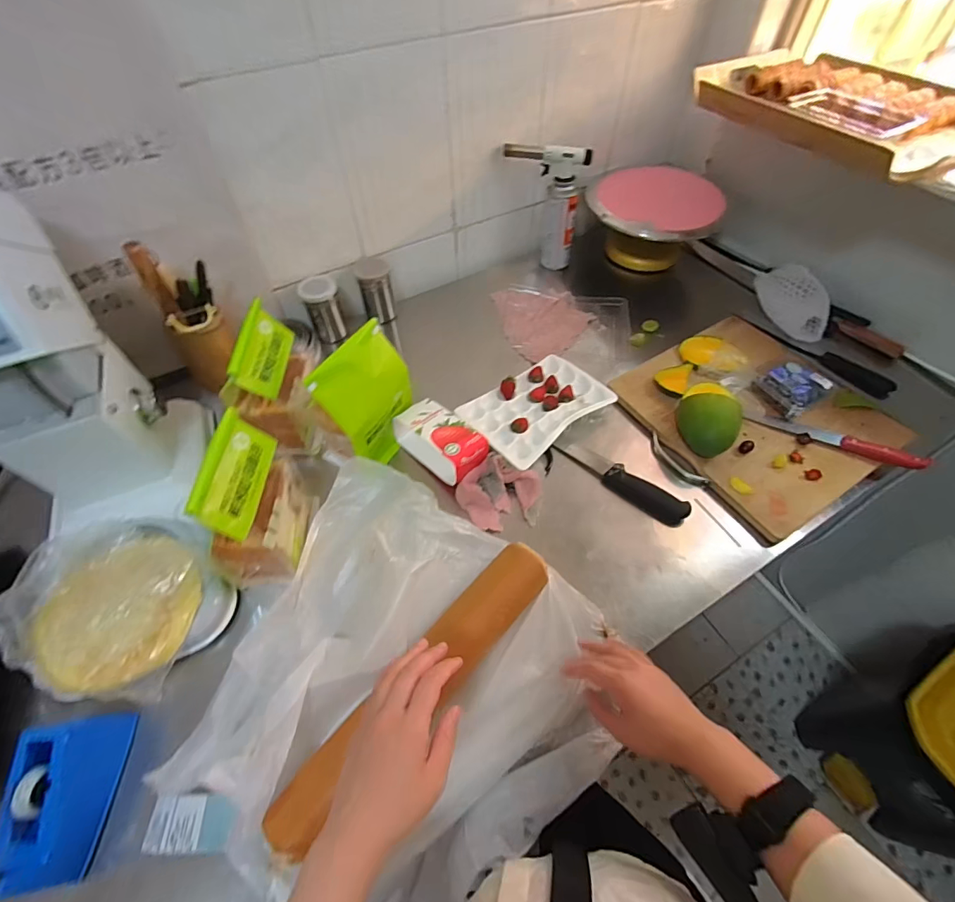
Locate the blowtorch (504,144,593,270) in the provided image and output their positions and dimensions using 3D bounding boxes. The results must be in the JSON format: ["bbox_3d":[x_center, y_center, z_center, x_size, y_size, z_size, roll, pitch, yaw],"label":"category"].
[{"bbox_3d":[0.138,-0.510,0.924,0.151,0.228,0.073,21,58,15],"label":"blowtorch"}]

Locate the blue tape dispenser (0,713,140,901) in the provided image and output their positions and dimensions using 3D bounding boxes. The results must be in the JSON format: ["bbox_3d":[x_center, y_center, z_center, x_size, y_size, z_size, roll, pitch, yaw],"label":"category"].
[{"bbox_3d":[-0.417,0.343,0.440,0.058,0.083,0.145,-4,55,-2],"label":"blue tape dispenser"}]

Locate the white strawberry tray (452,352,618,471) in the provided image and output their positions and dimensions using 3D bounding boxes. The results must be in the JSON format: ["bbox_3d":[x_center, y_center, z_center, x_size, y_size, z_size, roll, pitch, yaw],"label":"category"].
[{"bbox_3d":[0.100,-0.077,0.725,0.233,0.023,0.151,-34,61,-21],"label":"white strawberry tray"}]

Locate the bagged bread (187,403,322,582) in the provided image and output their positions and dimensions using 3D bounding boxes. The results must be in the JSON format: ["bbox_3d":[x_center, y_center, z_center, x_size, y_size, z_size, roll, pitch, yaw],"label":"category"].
[{"bbox_3d":[-0.278,0.065,0.552,0.083,0.198,0.140,1,55,2],"label":"bagged bread"}]

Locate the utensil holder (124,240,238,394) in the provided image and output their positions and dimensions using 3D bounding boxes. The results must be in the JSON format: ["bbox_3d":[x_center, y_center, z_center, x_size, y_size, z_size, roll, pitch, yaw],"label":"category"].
[{"bbox_3d":[-0.467,-0.223,0.719,0.104,0.253,0.078,-33,61,-20],"label":"utensil holder"}]

